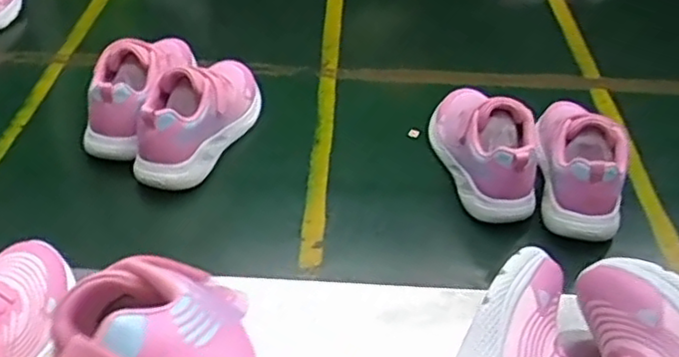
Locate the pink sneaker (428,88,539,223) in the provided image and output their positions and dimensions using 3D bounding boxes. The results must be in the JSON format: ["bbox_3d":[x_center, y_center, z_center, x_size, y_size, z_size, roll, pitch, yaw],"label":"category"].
[{"bbox_3d":[0.154,-0.049,0.736,0.076,0.089,0.190,-9,41,-12],"label":"pink sneaker"}]

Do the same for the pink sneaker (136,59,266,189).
[{"bbox_3d":[-0.151,-0.081,0.756,0.078,0.086,0.206,16,42,16],"label":"pink sneaker"}]

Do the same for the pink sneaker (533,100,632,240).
[{"bbox_3d":[0.249,-0.030,0.719,0.070,0.082,0.185,7,41,6],"label":"pink sneaker"}]

